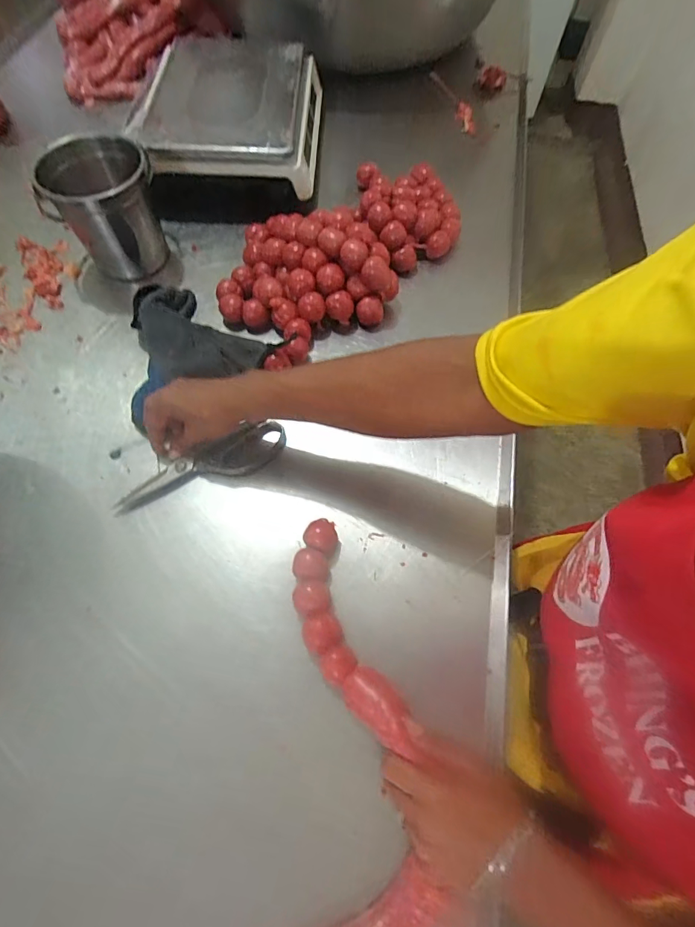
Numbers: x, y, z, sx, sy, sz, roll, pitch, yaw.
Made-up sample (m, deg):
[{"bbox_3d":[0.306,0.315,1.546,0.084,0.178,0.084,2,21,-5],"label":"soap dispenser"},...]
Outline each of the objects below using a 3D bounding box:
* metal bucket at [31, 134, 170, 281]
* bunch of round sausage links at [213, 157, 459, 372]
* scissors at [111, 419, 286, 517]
[{"bbox_3d":[-0.324,-0.343,0.588,0.111,0.143,0.106,1,66,-2],"label":"metal bucket"},{"bbox_3d":[0.000,-0.320,0.623,0.419,0.088,0.233,-39,73,-17],"label":"bunch of round sausage links"},{"bbox_3d":[-0.166,0.006,0.501,0.206,0.023,0.052,-24,69,-14],"label":"scissors"}]

